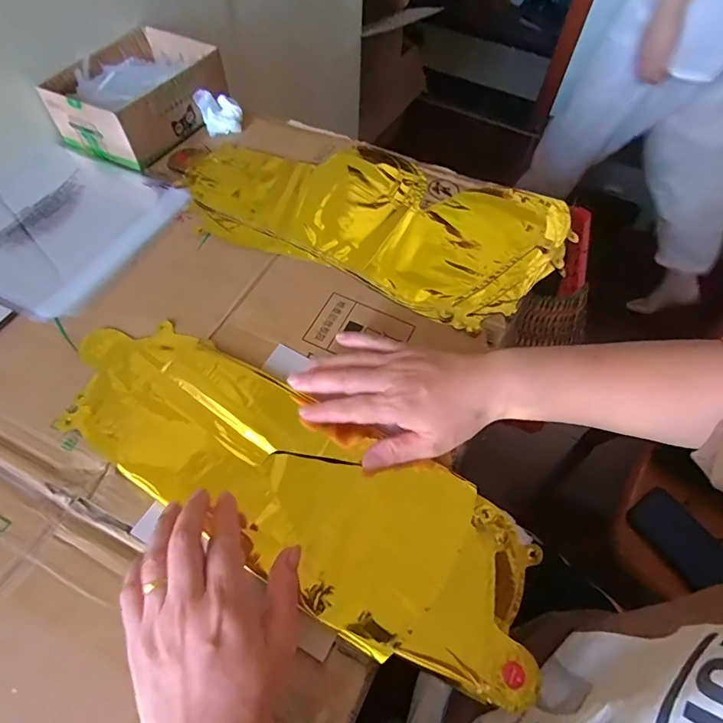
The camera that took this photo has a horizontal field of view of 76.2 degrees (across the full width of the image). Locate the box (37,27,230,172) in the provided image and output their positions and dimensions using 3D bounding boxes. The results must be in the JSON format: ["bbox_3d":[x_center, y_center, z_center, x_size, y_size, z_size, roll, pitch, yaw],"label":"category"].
[{"bbox_3d":[-0.279,-0.343,0.591,0.147,0.066,0.195,23,60,14],"label":"box"}]

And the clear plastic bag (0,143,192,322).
[{"bbox_3d":[-0.333,-0.152,0.505,0.223,0.013,0.211,24,60,14],"label":"clear plastic bag"}]

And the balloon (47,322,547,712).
[{"bbox_3d":[-0.058,0.091,0.367,0.415,0.018,0.132,30,61,12],"label":"balloon"}]

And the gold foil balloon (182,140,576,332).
[{"bbox_3d":[0.007,-0.171,0.525,0.422,0.023,0.213,21,59,12],"label":"gold foil balloon"}]

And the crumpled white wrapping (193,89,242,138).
[{"bbox_3d":[-0.181,-0.321,0.589,0.051,0.039,0.032,-17,59,-11],"label":"crumpled white wrapping"}]

